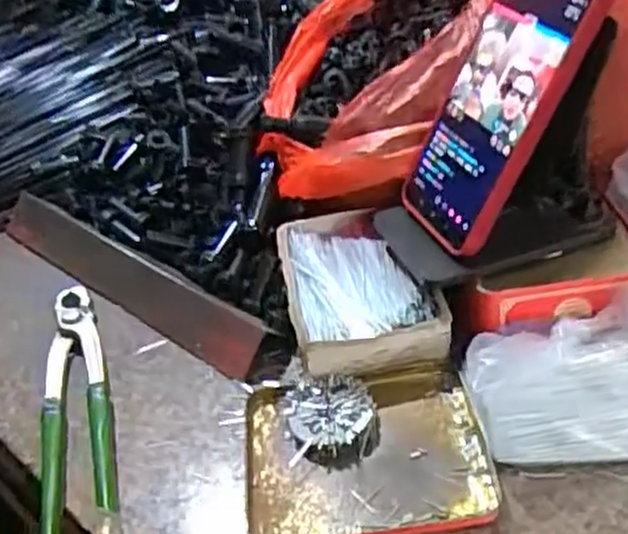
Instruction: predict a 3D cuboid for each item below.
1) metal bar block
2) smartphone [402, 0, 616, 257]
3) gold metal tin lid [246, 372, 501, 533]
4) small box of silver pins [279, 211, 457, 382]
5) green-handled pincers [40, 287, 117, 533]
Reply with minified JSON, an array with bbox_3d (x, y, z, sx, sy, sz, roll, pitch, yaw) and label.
[{"bbox_3d":[-0.139,0.003,0.549,0.294,0.027,0.038,24,44,38],"label":"metal bar block"},{"bbox_3d":[0.096,-0.087,0.405,0.009,0.159,0.076,5,35,-30],"label":"smartphone"},{"bbox_3d":[0.026,0.096,0.390,0.119,0.014,0.101,-7,33,0],"label":"gold metal tin lid"},{"bbox_3d":[0.023,0.009,0.469,0.081,0.032,0.131,-10,33,-5],"label":"small box of silver pins"},{"bbox_3d":[-0.139,0.077,0.446,0.039,0.024,0.195,-14,34,-10],"label":"green-handled pincers"}]

